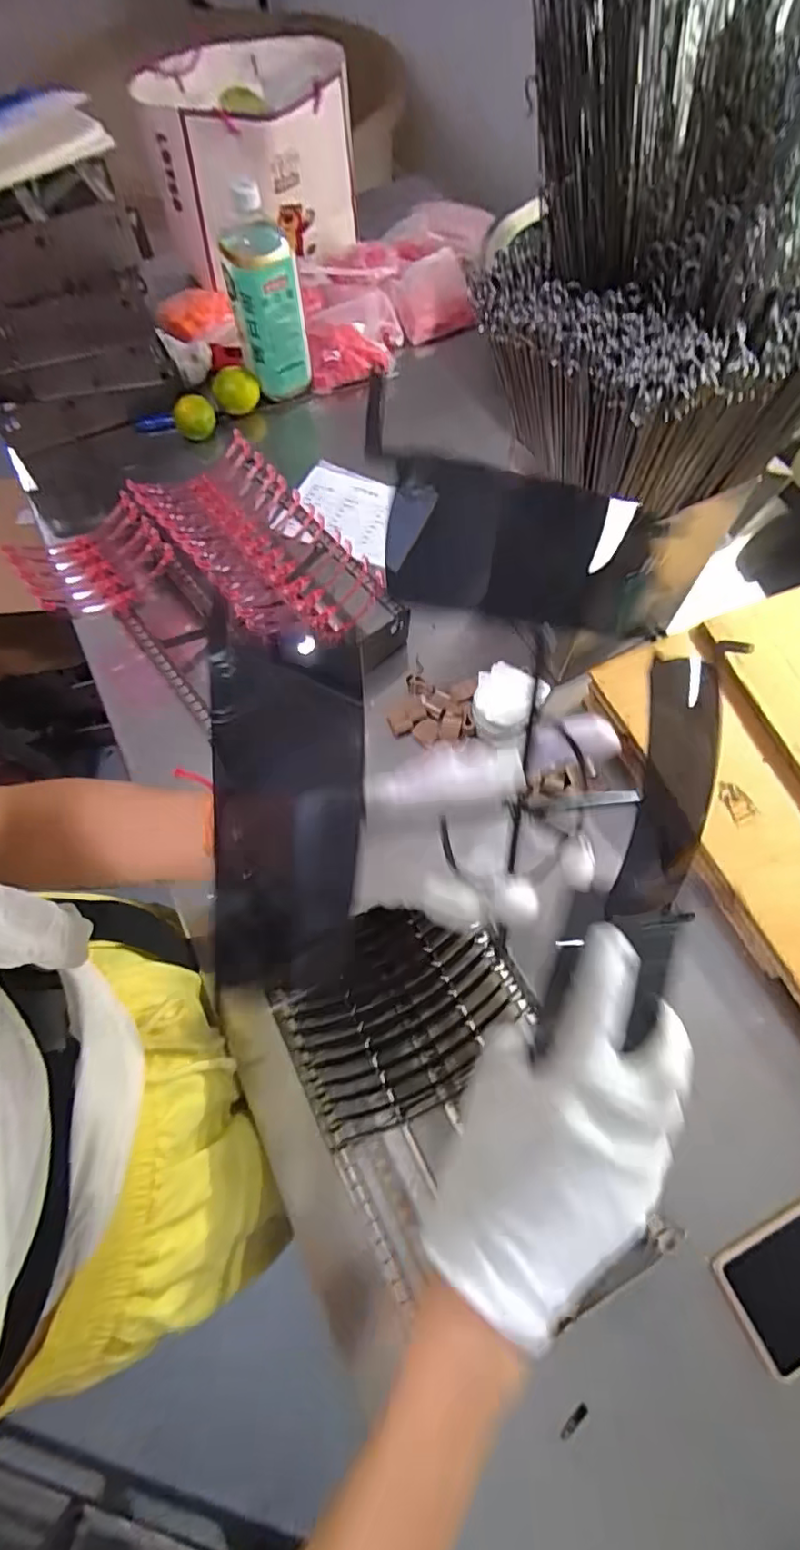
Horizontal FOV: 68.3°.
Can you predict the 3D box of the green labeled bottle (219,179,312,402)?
[{"bbox_3d":[-0.174,-0.611,0.748,0.096,0.189,0.081,-11,67,-3],"label":"green labeled bottle"}]

